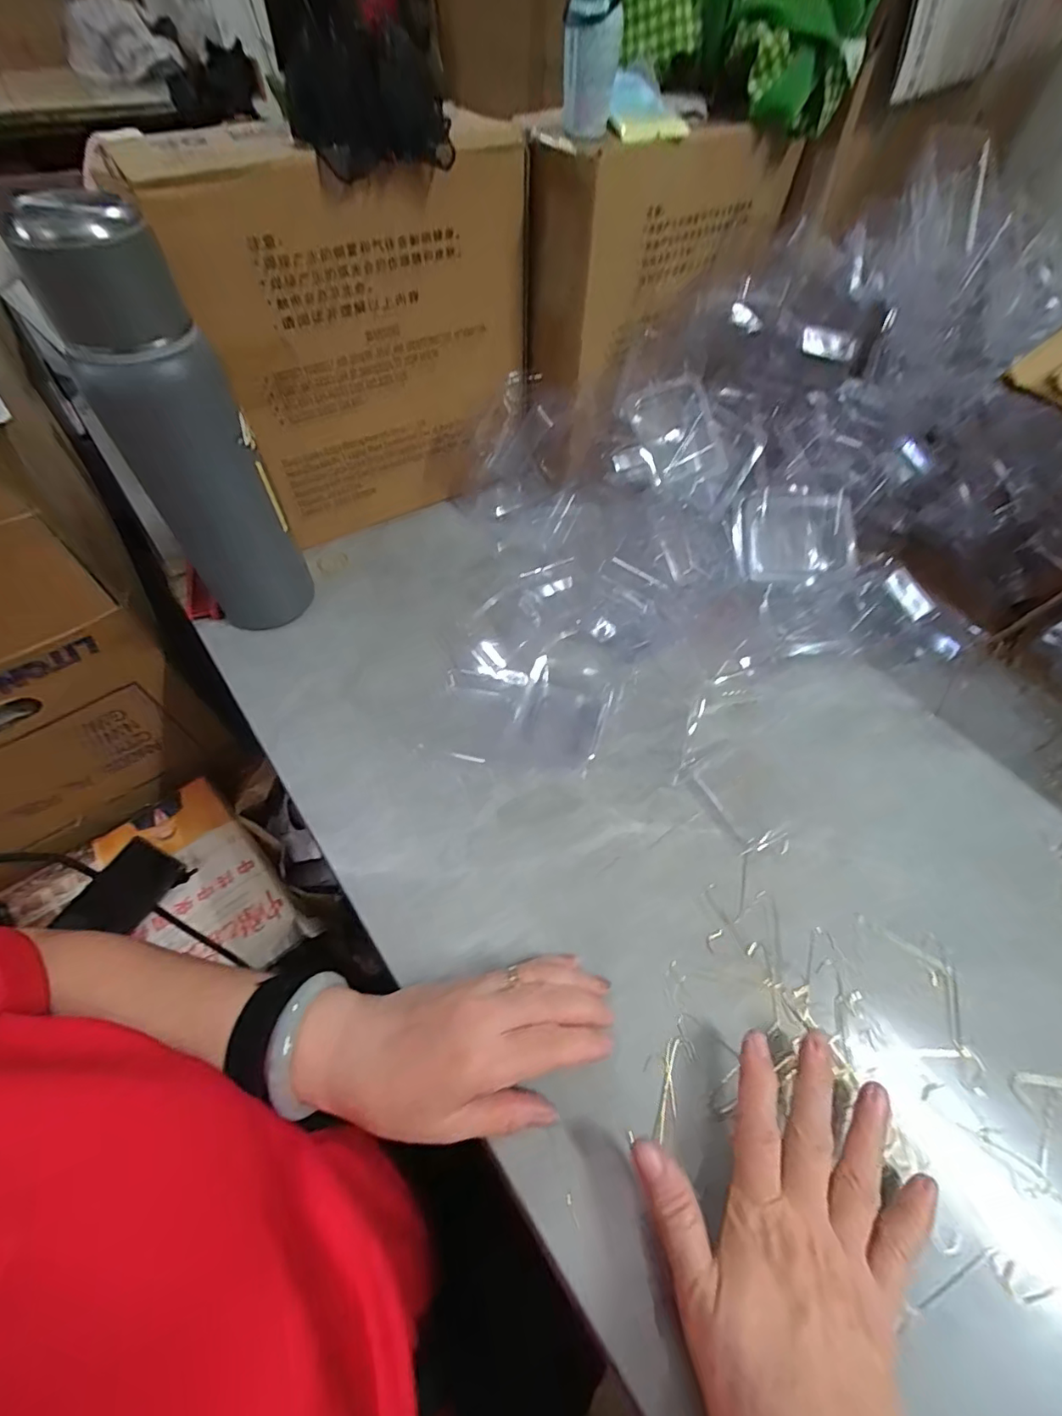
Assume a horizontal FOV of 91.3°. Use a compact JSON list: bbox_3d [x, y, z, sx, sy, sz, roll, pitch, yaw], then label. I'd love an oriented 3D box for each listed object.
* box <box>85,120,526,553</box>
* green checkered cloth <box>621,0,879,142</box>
[{"bbox_3d":[-0.158,-0.330,0.480,0.260,0.272,0.148,-31,63,-20],"label":"box"},{"bbox_3d":[0.168,-0.553,0.417,0.195,0.097,0.100,27,60,14],"label":"green checkered cloth"}]

